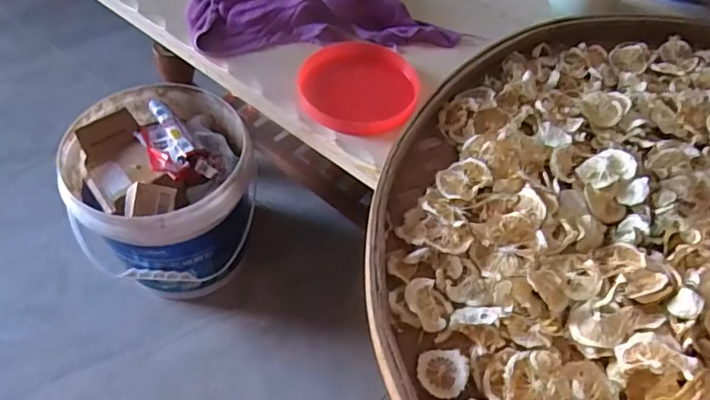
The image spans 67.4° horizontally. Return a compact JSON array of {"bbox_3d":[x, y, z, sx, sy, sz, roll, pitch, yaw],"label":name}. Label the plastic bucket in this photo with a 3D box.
[{"bbox_3d":[-0.319,-0.013,0.916,0.270,0.279,0.299,-13,56,-13],"label":"plastic bucket"}]

